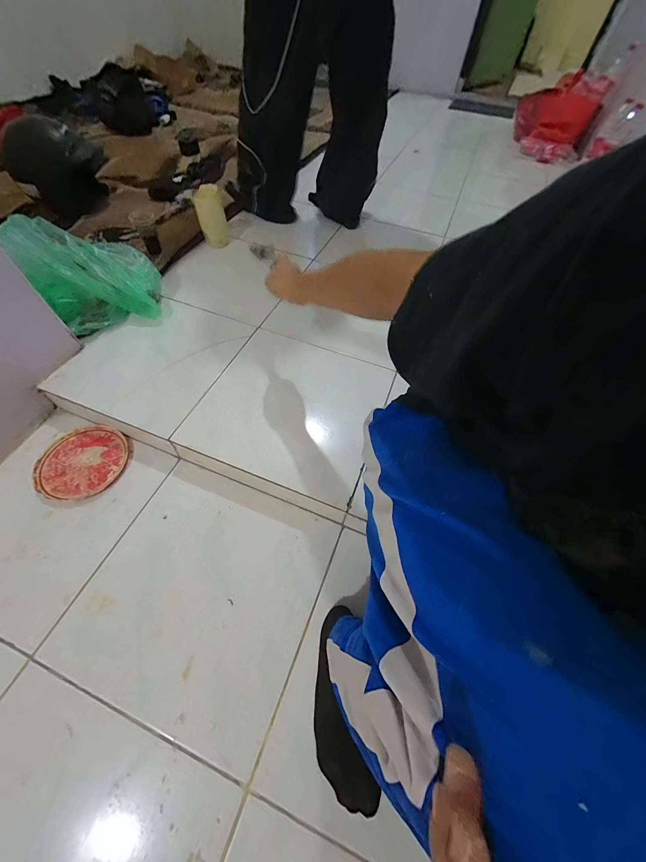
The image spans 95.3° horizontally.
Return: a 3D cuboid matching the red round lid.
[{"bbox_3d":[-0.541,0.065,0.662,0.182,0.007,0.176,1,54,-1],"label":"red round lid"}]

